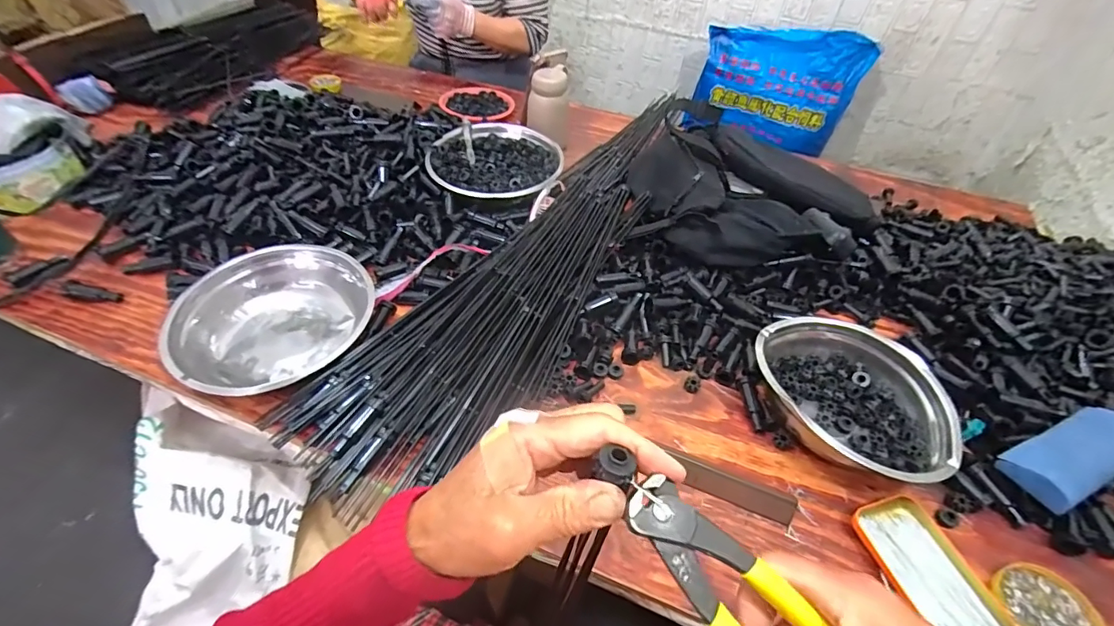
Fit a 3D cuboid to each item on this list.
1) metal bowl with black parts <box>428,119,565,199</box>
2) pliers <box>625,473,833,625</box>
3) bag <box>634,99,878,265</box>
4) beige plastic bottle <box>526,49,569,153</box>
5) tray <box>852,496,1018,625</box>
[{"bbox_3d":[-0.103,-0.252,0.819,0.214,0.062,0.203,-10,49,-13],"label":"metal bowl with black parts"},{"bbox_3d":[0.093,0.140,0.215,0.040,0.011,0.159,-39,78,-26],"label":"pliers"},{"bbox_3d":[0.311,-0.198,0.757,0.364,0.089,0.313,-2,48,-7],"label":"bag"},{"bbox_3d":[-0.017,-0.409,0.939,0.081,0.156,0.091,0,48,-5],"label":"beige plastic bottle"},{"bbox_3d":[0.348,0.246,0.447,0.075,0.020,0.142,-14,50,-16],"label":"tray"}]

